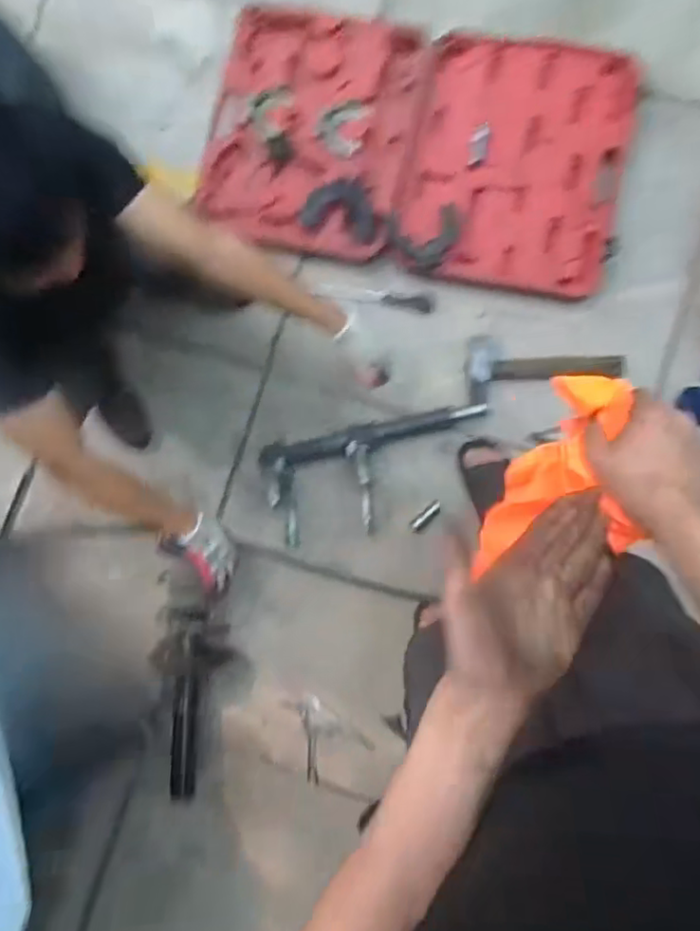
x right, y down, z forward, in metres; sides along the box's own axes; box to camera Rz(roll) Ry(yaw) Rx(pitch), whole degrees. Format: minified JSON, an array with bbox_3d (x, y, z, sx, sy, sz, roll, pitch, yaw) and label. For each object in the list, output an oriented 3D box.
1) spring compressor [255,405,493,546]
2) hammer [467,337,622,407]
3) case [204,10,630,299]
[{"bbox_3d":[0.063,0.019,1.321,0.490,0.053,0.221,-12,86,5],"label":"spring compressor"},{"bbox_3d":[0.403,-0.203,1.281,0.310,0.044,0.133,1,86,21],"label":"hammer"},{"bbox_3d":[0.141,-0.704,1.343,0.906,0.086,0.543,10,88,7],"label":"case"}]

